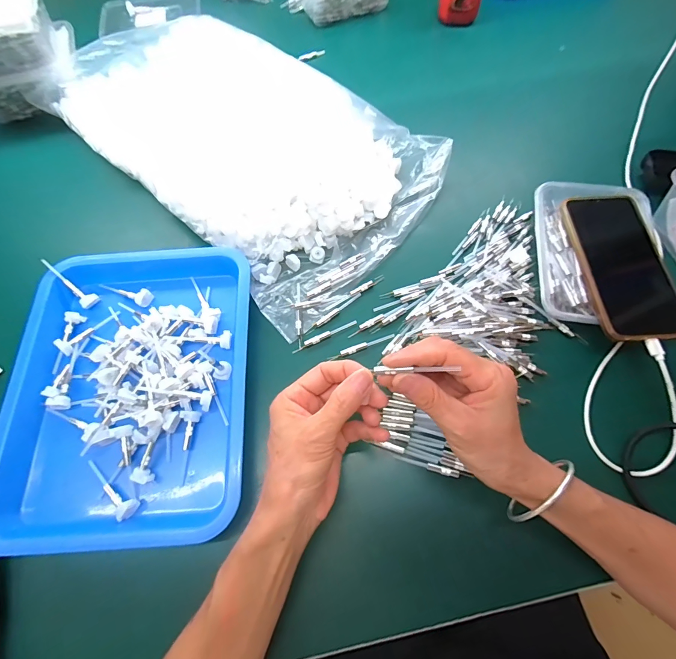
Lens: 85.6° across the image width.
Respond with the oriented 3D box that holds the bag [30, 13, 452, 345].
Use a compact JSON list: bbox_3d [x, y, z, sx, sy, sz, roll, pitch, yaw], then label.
[{"bbox_3d":[-0.135,-0.255,0.473,0.520,0.050,0.299,39,74,16],"label":"bag"}]

